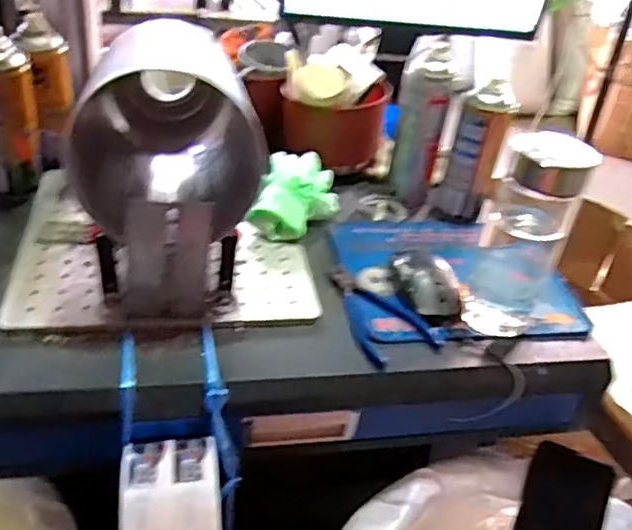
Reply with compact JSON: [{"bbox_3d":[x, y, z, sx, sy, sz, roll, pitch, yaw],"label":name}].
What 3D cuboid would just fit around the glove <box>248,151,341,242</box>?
[{"bbox_3d":[-0.025,-0.085,0.764,0.102,0.049,0.134,10,34,4],"label":"glove"}]

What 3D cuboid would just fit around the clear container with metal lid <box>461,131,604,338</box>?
[{"bbox_3d":[0.198,-0.016,0.610,0.076,0.202,0.061,18,35,15],"label":"clear container with metal lid"}]

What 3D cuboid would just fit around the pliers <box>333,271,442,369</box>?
[{"bbox_3d":[0.062,0.053,0.660,0.080,0.019,0.142,-10,38,-24],"label":"pliers"}]

